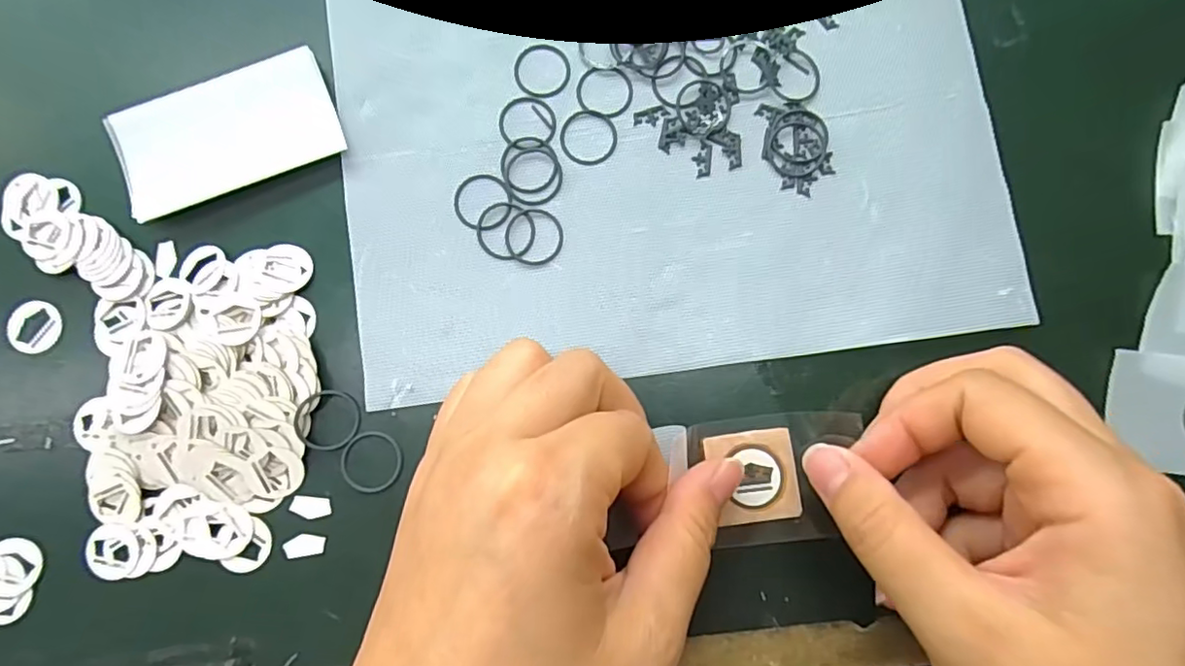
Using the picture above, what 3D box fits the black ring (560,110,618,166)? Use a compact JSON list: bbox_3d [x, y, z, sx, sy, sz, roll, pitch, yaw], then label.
[{"bbox_3d":[-0.001,-0.072,0.212,0.020,0.004,0.021,0,84,0],"label":"black ring"}]

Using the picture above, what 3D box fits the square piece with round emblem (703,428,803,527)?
[{"bbox_3d":[0.054,0.048,0.193,0.028,0.004,0.029,-9,84,-1],"label":"square piece with round emblem"}]

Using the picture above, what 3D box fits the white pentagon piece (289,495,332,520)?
[{"bbox_3d":[-0.095,0.059,0.197,0.013,0.004,0.007,11,77,-11],"label":"white pentagon piece"}]

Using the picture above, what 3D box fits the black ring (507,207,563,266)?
[{"bbox_3d":[-0.021,-0.034,0.207,0.020,0.004,0.021,0,84,0],"label":"black ring"}]

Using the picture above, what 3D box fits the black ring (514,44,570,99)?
[{"bbox_3d":[-0.018,-0.097,0.215,0.020,0.004,0.021,0,84,0],"label":"black ring"}]

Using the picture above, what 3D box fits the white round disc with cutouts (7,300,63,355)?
[{"bbox_3d":[-0.194,-0.002,0.204,0.016,0.008,0.015,0,84,0],"label":"white round disc with cutouts"}]

